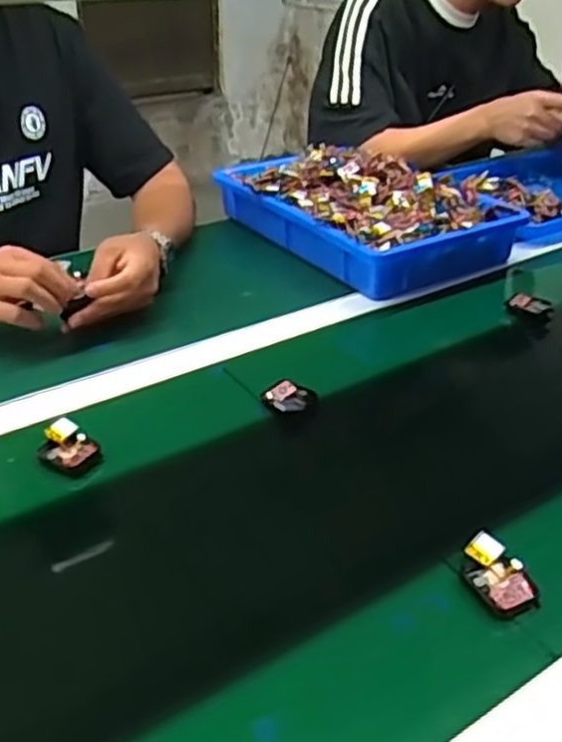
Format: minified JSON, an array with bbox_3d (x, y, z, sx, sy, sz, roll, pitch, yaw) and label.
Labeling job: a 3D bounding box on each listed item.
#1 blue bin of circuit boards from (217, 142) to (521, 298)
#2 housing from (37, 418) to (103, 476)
[{"bbox_3d":[0.102,-0.212,0.991,0.238,0.098,0.343,-18,35,-30],"label":"blue bin of circuit boards"},{"bbox_3d":[-0.170,0.060,0.592,0.046,0.020,0.039,18,34,26],"label":"housing"}]

